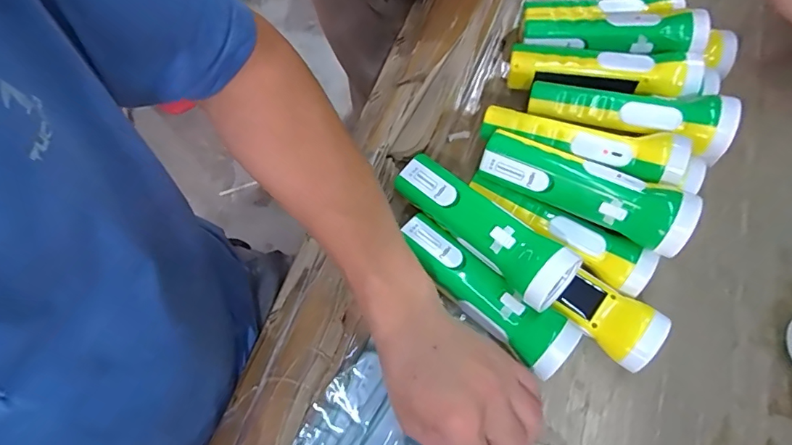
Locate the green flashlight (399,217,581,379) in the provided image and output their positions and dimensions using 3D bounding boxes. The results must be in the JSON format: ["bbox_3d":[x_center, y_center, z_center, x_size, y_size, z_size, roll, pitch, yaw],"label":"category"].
[{"bbox_3d":[0.071,0.057,0.398,0.164,0.042,0.046,42,71,14],"label":"green flashlight"}]

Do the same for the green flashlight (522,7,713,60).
[{"bbox_3d":[0.208,-0.181,0.455,0.165,0.043,0.060,7,67,0],"label":"green flashlight"}]

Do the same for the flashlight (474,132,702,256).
[{"bbox_3d":[0.152,-0.028,0.389,0.168,0.043,0.052,26,68,8],"label":"flashlight"}]

